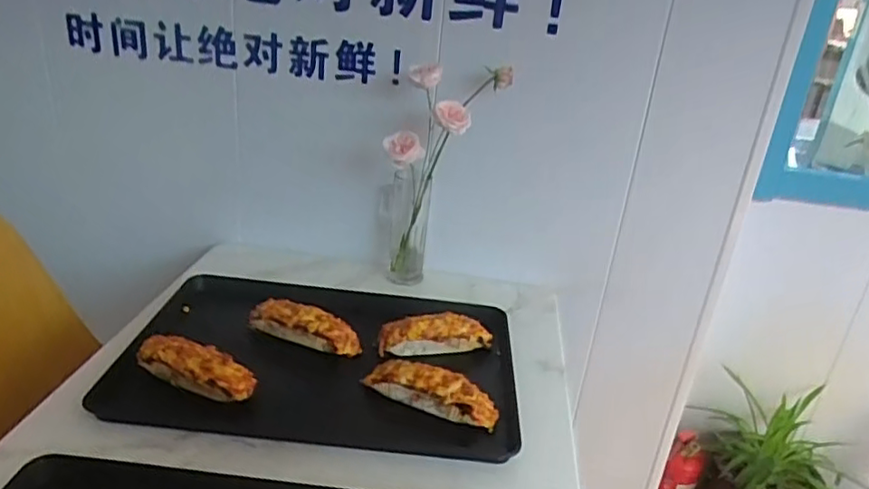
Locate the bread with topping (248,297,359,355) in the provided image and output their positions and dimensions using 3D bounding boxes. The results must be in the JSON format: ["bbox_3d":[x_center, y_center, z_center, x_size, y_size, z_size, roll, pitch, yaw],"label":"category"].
[{"bbox_3d":[-0.223,0.143,1.088,0.206,0.068,0.050,15,25,18],"label":"bread with topping"}]

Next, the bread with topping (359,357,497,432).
[{"bbox_3d":[-0.006,0.220,0.955,0.216,0.064,0.046,15,26,20],"label":"bread with topping"}]

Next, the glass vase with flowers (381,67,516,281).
[{"bbox_3d":[0.009,-0.123,1.275,0.224,0.454,0.120,9,24,6],"label":"glass vase with flowers"}]

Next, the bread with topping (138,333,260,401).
[{"bbox_3d":[-0.359,0.183,0.948,0.196,0.055,0.059,12,25,13],"label":"bread with topping"}]

